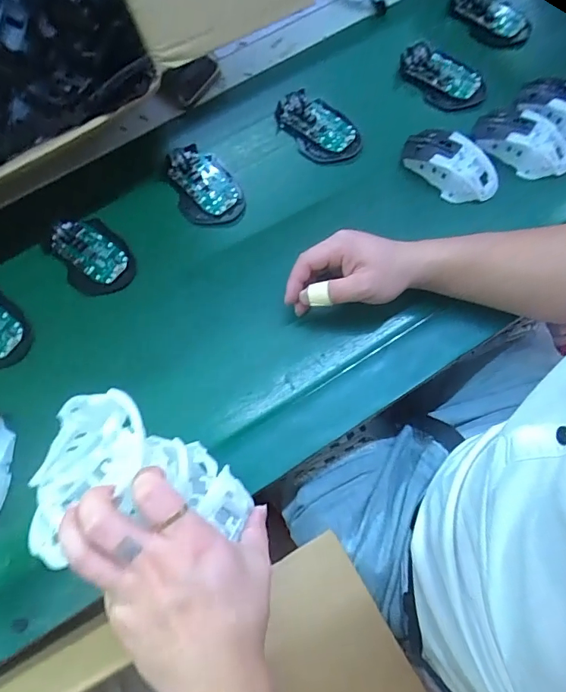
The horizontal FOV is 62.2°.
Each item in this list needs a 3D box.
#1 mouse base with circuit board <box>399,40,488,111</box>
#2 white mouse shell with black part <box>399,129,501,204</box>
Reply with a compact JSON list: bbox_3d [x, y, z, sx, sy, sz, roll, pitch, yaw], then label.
[{"bbox_3d":[0.199,-0.338,0.594,0.114,0.018,0.068,32,75,12],"label":"mouse base with circuit board"},{"bbox_3d":[0.194,-0.212,0.544,0.060,0.036,0.116,-42,77,-11],"label":"white mouse shell with black part"}]

